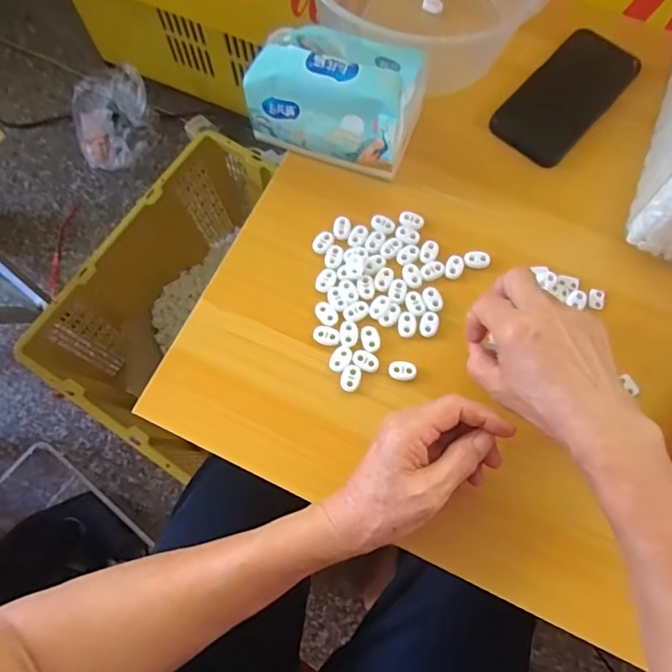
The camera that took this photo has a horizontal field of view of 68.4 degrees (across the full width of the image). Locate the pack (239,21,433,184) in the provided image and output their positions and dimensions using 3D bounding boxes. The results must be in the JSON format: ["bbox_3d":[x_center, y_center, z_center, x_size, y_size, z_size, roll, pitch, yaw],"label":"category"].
[{"bbox_3d":[0.004,-0.223,0.449,0.142,0.082,0.103,18,73,5],"label":"pack"}]

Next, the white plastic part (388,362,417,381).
[{"bbox_3d":[0.055,0.029,0.411,0.023,0.004,0.015,5,72,1],"label":"white plastic part"}]

